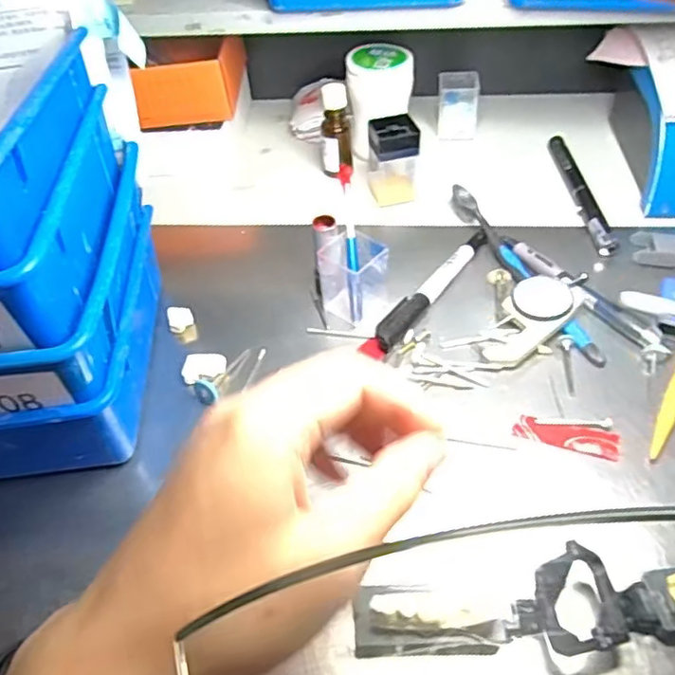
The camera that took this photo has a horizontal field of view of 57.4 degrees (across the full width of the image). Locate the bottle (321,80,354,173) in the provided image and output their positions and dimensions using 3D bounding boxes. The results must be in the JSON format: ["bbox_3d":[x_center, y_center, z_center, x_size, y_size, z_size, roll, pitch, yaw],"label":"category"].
[{"bbox_3d":[-0.001,-0.172,0.512,0.025,0.070,0.023,-1,48,2],"label":"bottle"}]

